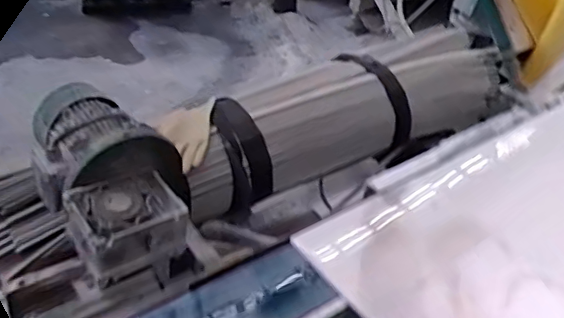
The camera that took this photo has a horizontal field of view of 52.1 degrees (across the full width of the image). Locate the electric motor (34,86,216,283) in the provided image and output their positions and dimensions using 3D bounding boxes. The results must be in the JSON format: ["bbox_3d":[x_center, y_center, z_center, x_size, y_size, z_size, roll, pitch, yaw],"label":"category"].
[{"bbox_3d":[-0.253,0.034,0.874,0.183,0.177,0.300,-22,48,-33],"label":"electric motor"}]

